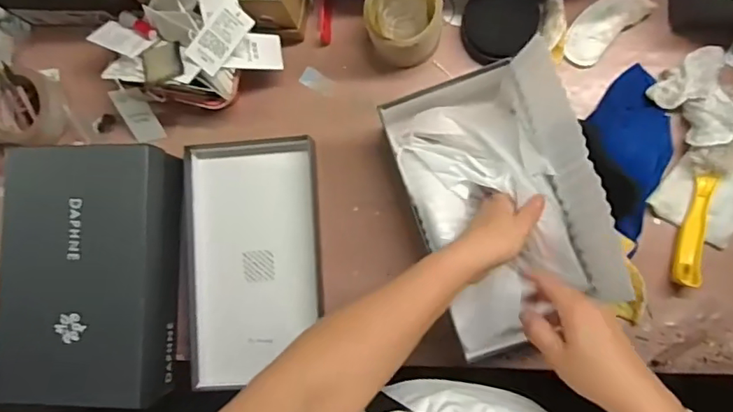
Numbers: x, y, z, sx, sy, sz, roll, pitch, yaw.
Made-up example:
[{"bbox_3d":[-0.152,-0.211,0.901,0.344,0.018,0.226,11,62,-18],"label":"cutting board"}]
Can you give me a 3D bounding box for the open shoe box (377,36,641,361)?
[{"bbox_3d":[0.137,-0.005,0.570,0.167,0.144,0.280,-20,84,5],"label":"open shoe box"}]

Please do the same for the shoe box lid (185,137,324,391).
[{"bbox_3d":[-0.143,0.067,0.681,0.165,0.041,0.298,-1,86,6],"label":"shoe box lid"}]

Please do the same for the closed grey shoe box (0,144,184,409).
[{"bbox_3d":[-0.331,0.080,0.660,0.181,0.095,0.294,0,86,6],"label":"closed grey shoe box"}]

